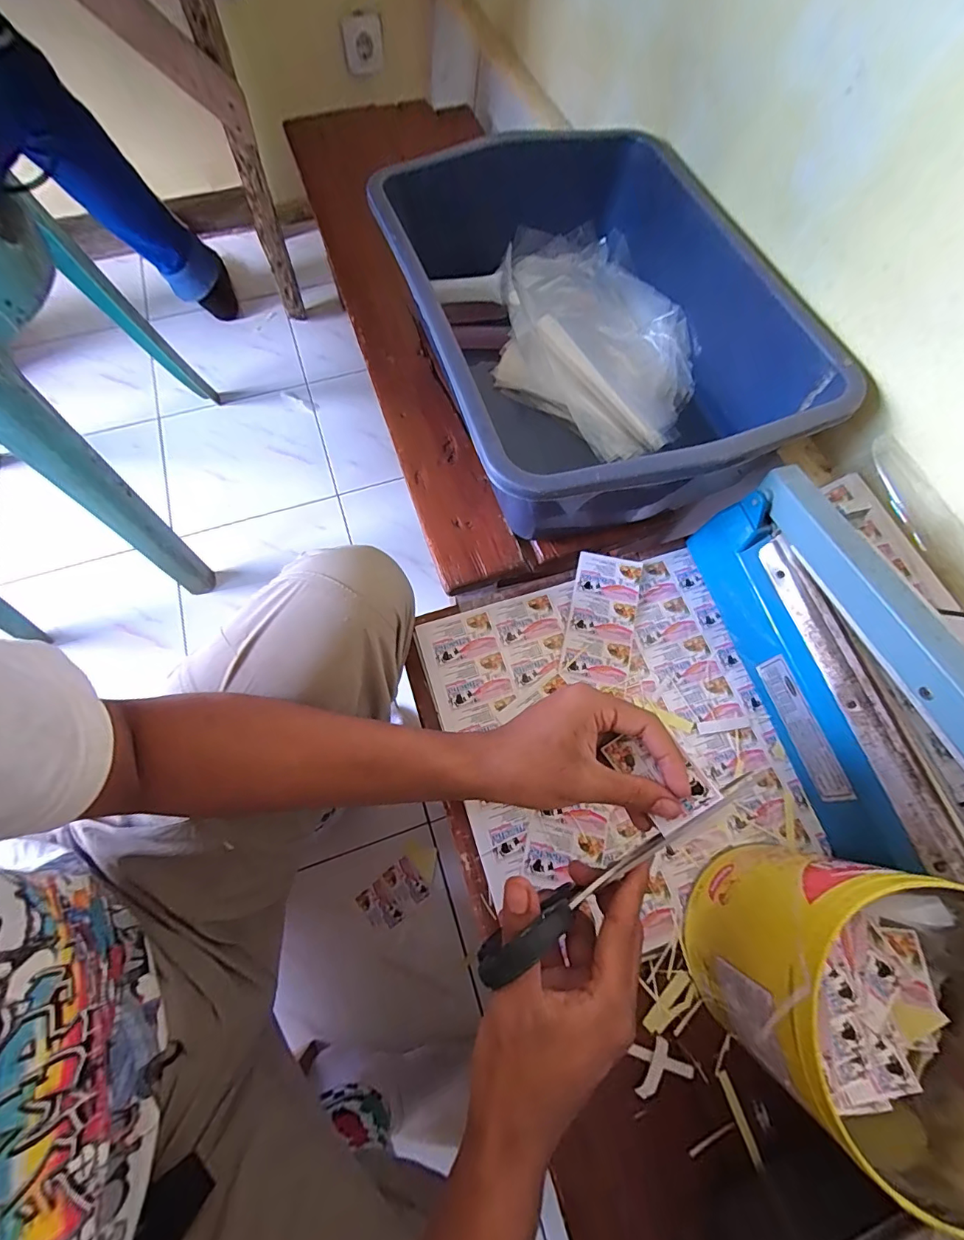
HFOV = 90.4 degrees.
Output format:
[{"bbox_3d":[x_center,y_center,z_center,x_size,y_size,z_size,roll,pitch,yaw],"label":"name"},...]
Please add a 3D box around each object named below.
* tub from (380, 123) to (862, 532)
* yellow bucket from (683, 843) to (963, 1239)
[{"bbox_3d":[0.115,-0.341,0.555,0.369,0.146,0.533,-15,69,-6],"label":"tub"},{"bbox_3d":[0.249,0.244,0.308,0.180,0.156,0.148,24,70,9],"label":"yellow bucket"}]

